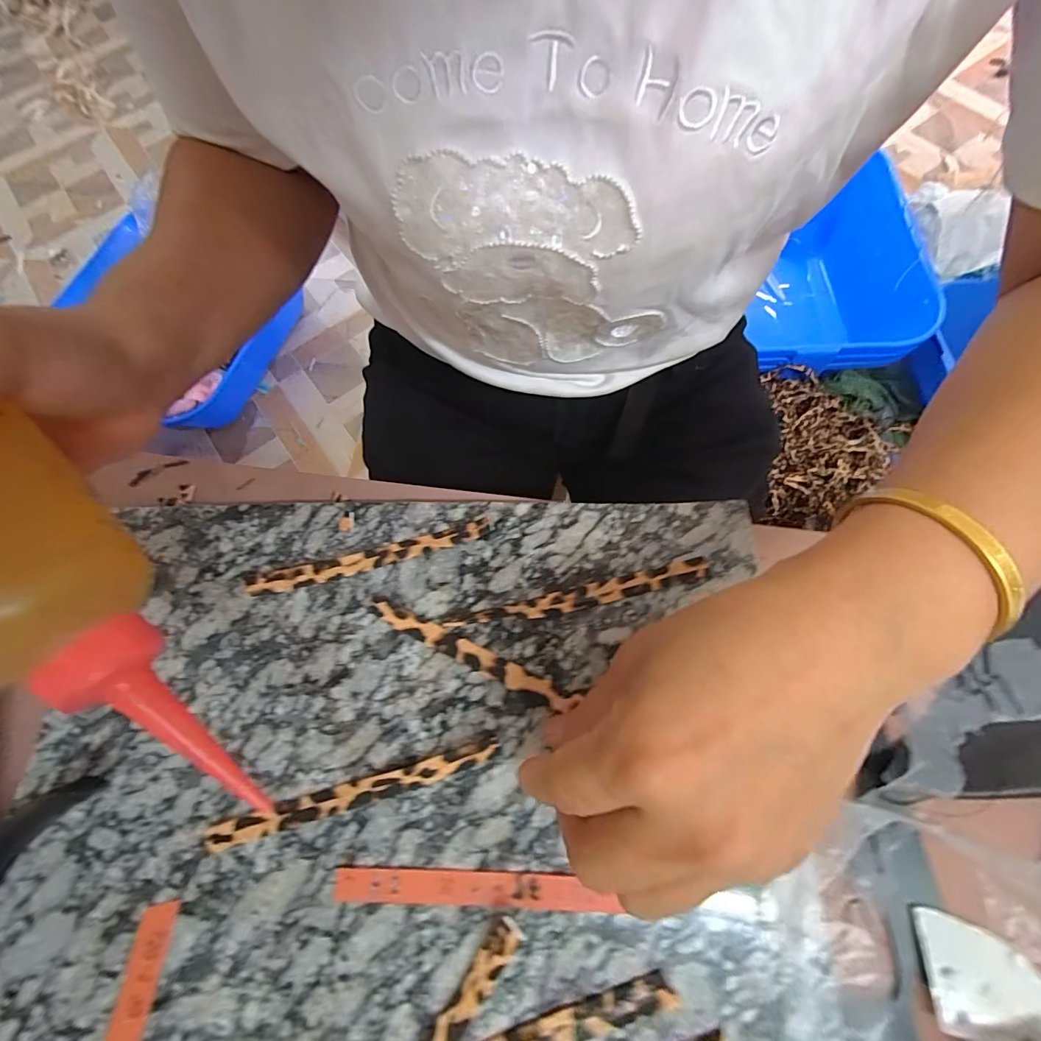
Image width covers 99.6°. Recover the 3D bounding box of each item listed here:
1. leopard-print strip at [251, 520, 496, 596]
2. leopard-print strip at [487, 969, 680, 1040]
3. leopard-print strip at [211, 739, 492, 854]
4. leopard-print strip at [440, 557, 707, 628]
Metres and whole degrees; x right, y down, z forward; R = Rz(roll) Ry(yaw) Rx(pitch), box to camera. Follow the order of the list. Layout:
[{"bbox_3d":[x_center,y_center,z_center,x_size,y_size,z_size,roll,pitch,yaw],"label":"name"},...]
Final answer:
[{"bbox_3d":[-0.079,0.019,0.231,0.126,0.006,0.011,-15,71,-3],"label":"leopard-print strip"},{"bbox_3d":[0.016,0.194,0.166,0.087,0.005,0.012,-18,71,-4],"label":"leopard-print strip"},{"bbox_3d":[-0.075,0.122,0.196,0.130,0.006,0.011,-16,71,-3],"label":"leopard-print strip"},{"bbox_3d":[0.029,0.039,0.220,0.130,0.006,0.012,-14,72,-2],"label":"leopard-print strip"}]

